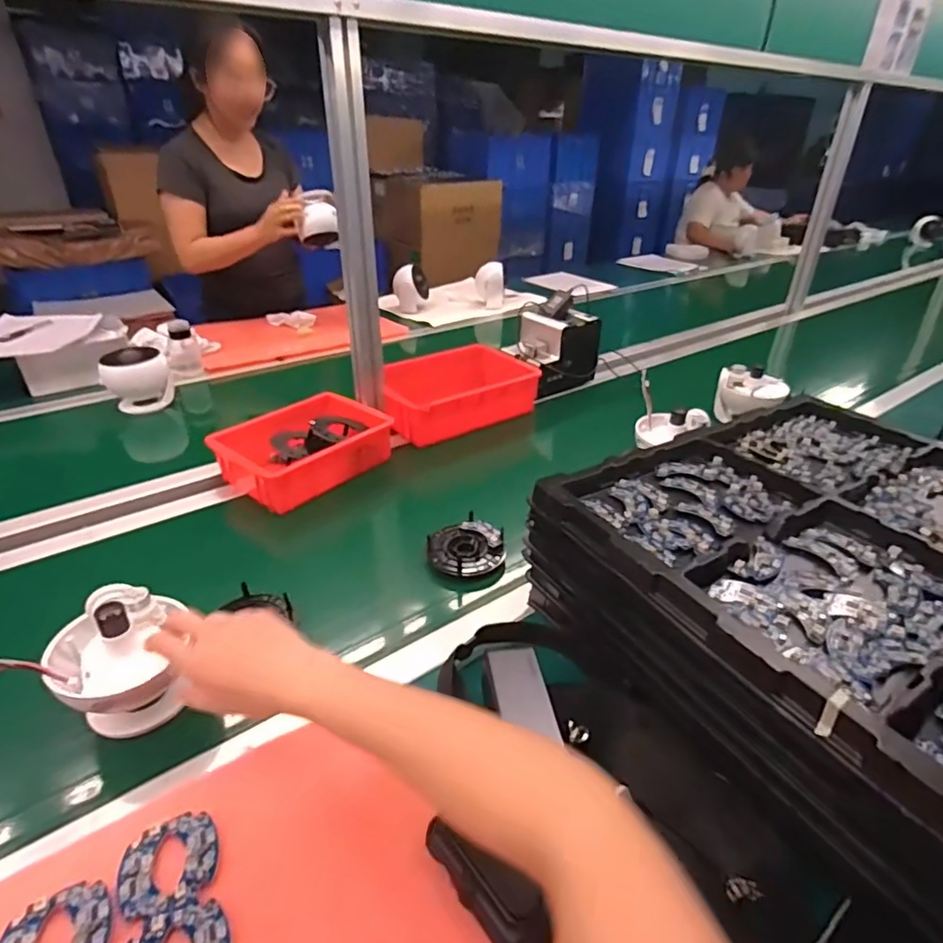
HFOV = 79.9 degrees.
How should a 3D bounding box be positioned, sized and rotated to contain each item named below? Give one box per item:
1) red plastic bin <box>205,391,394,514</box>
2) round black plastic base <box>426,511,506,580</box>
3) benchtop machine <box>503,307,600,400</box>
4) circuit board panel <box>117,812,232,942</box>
[{"bbox_3d":[-0.257,-0.037,0.906,0.158,0.082,0.251,25,38,34],"label":"red plastic bin"},{"bbox_3d":[-0.006,0.101,0.729,0.097,0.036,0.095,1,31,-1],"label":"round black plastic base"},{"bbox_3d":[0.170,-0.259,1.215,0.173,0.144,0.132,-20,37,-31],"label":"benchtop machine"},{"bbox_3d":[-0.204,0.300,0.384,0.064,0.004,0.126,-14,34,-24],"label":"circuit board panel"}]

